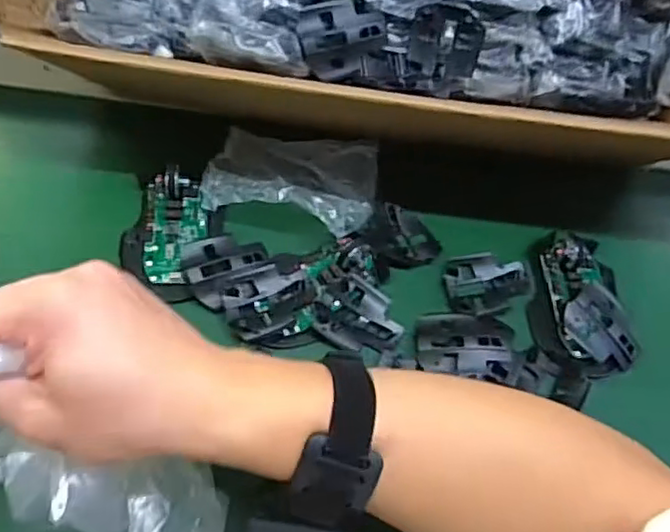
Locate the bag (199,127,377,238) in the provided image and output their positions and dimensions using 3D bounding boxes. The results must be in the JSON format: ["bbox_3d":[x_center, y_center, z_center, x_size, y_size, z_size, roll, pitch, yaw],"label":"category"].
[{"bbox_3d":[-0.035,-0.070,0.505,0.131,0.038,0.086,16,56,9],"label":"bag"}]

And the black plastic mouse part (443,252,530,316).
[{"bbox_3d":[0.119,0.014,0.499,0.065,0.016,0.051,-6,56,-7],"label":"black plastic mouse part"}]

